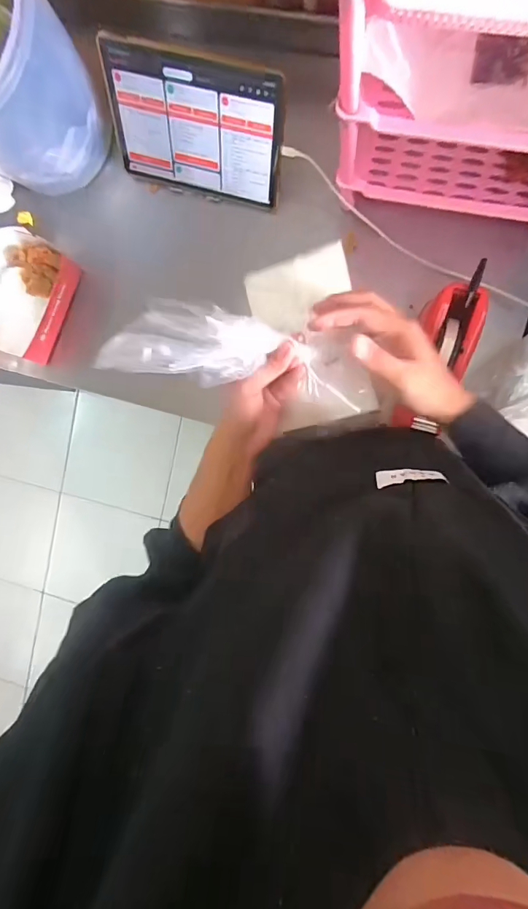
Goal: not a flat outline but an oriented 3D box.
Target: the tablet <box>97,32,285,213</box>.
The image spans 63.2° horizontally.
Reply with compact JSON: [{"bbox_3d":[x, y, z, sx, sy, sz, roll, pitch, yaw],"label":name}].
[{"bbox_3d":[-0.097,-0.453,0.599,0.251,0.169,0.010,18,59,9],"label":"tablet"}]

